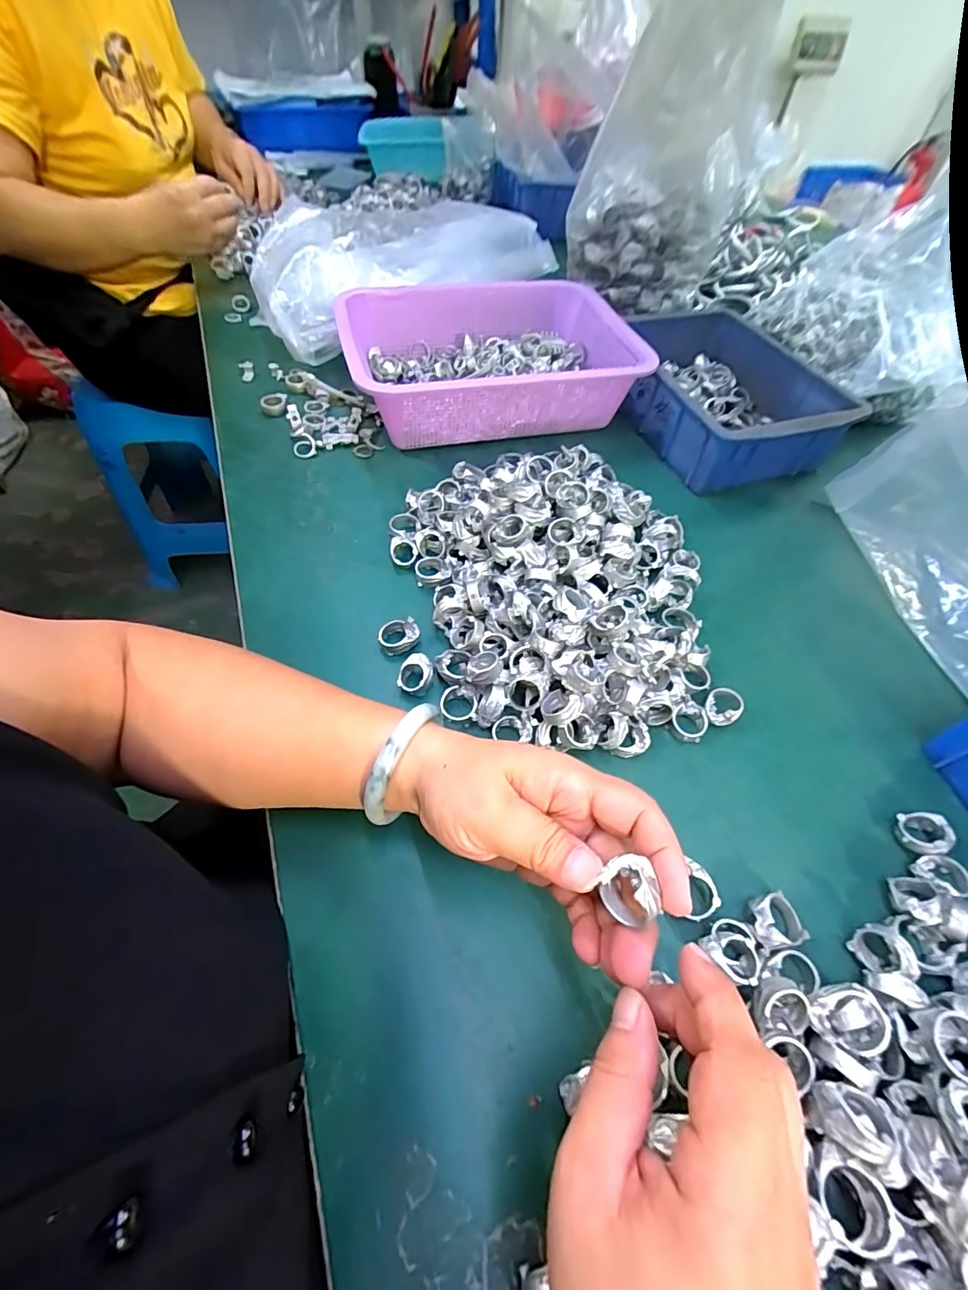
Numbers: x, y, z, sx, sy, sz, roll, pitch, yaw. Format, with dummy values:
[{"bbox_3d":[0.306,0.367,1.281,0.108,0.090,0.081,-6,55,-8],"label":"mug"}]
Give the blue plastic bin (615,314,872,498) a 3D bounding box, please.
[{"bbox_3d":[0.256,-0.282,0.548,0.180,0.067,0.253,-14,57,-13],"label":"blue plastic bin"}]

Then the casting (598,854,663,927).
[{"bbox_3d":[0.058,0.099,0.195,0.025,0.026,0.014,39,59,21],"label":"casting"}]

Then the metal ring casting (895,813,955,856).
[{"bbox_3d":[0.269,0.114,0.300,0.028,0.010,0.028,-5,38,28],"label":"metal ring casting"}]

